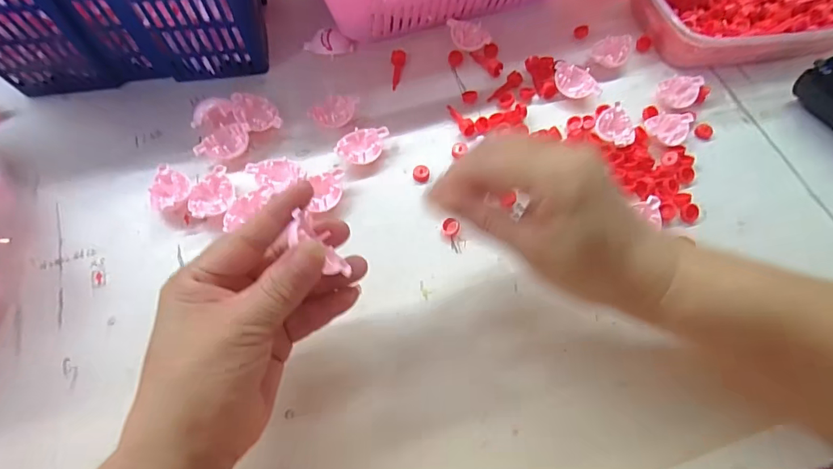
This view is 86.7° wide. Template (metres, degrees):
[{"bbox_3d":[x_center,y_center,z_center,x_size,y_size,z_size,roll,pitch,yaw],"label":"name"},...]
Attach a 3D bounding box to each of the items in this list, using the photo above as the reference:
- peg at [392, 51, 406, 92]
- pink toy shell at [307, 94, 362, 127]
[{"bbox_3d":[-0.016,-0.137,0.370,0.012,0.009,0.033,6,88,2],"label":"peg"},{"bbox_3d":[-0.062,-0.094,0.343,0.039,0.017,0.028,-30,70,-14],"label":"pink toy shell"}]

